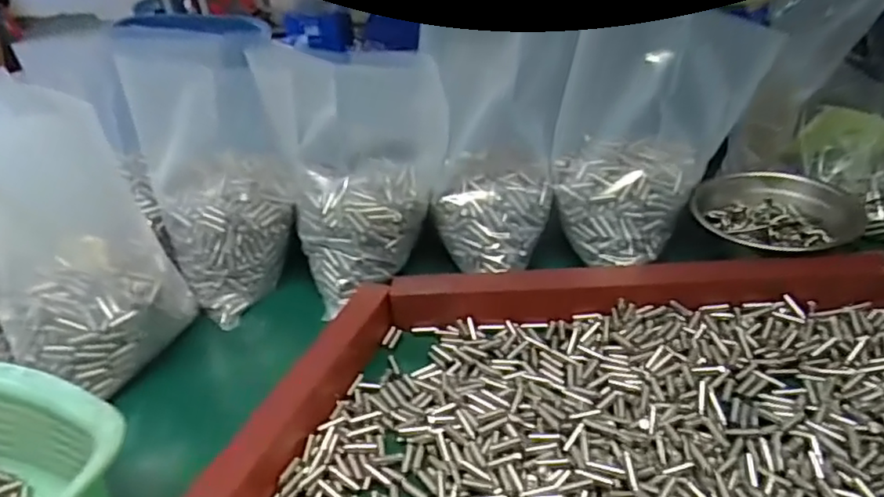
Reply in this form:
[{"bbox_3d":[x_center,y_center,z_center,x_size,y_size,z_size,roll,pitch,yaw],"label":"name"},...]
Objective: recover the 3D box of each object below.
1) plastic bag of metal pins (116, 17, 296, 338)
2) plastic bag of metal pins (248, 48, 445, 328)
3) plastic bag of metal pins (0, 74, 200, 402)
[{"bbox_3d":[-0.197,-0.066,0.534,0.120,0.215,0.108,-24,36,-22],"label":"plastic bag of metal pins"},{"bbox_3d":[-0.071,-0.074,0.530,0.133,0.186,0.089,-23,35,-20],"label":"plastic bag of metal pins"},{"bbox_3d":[-0.279,-0.003,0.454,0.124,0.204,0.106,-29,38,-28],"label":"plastic bag of metal pins"}]

